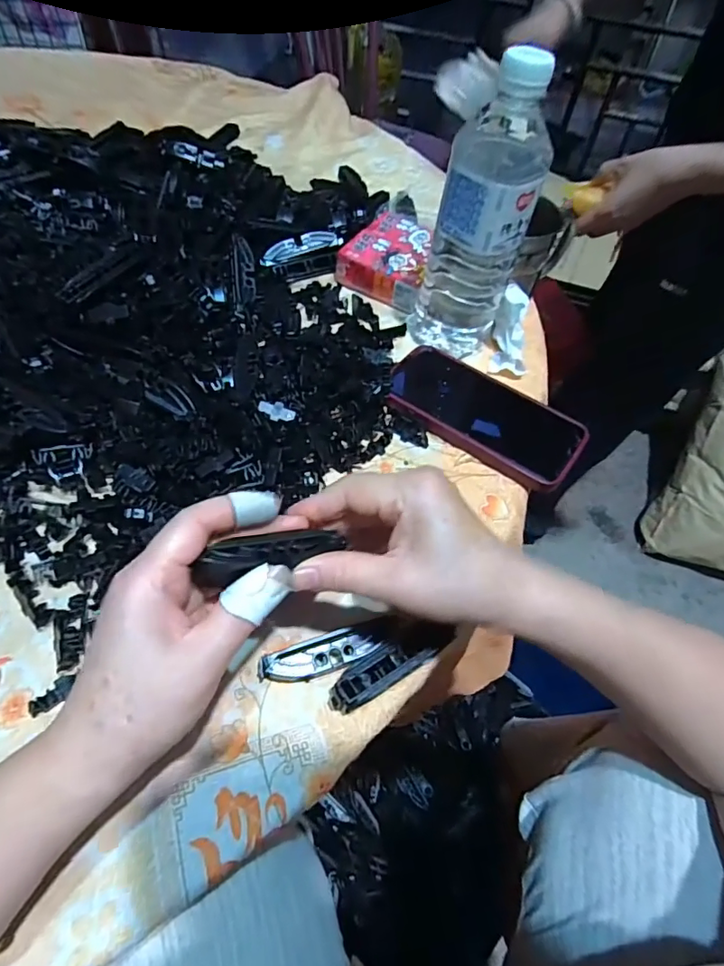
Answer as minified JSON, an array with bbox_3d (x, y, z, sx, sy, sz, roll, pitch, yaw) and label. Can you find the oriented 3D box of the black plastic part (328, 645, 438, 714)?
[{"bbox_3d":[0.010,0.104,0.281,0.060,0.017,0.019,-26,61,-21],"label":"black plastic part"}]

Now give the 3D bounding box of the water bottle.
[{"bbox_3d":[0.090,-0.196,0.397,0.072,0.203,0.068,18,55,8],"label":"water bottle"}]

